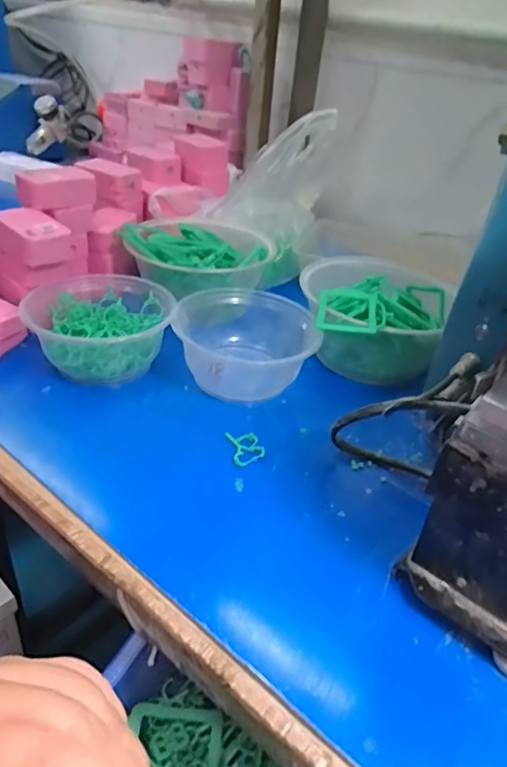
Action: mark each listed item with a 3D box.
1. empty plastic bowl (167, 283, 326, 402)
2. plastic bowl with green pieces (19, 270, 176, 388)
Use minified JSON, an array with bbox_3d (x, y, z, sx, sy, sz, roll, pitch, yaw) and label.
[{"bbox_3d":[-0.009,-0.037,0.508,0.127,0.061,0.116,6,34,-1],"label":"empty plastic bowl"},{"bbox_3d":[-0.143,-0.053,0.514,0.129,0.064,0.126,3,34,-5],"label":"plastic bowl with green pieces"}]

